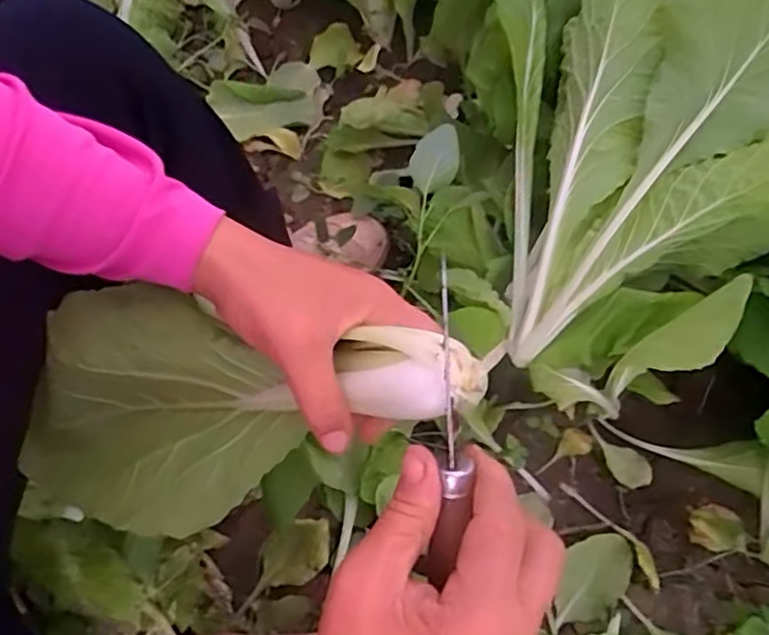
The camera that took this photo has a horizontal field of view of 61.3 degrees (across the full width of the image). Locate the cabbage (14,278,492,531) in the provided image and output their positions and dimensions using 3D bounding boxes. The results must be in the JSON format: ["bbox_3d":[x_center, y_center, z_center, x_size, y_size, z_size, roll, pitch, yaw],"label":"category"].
[{"bbox_3d":[-0.093,0.044,0.332,0.297,0.086,0.109,-12,59,32],"label":"cabbage"}]

